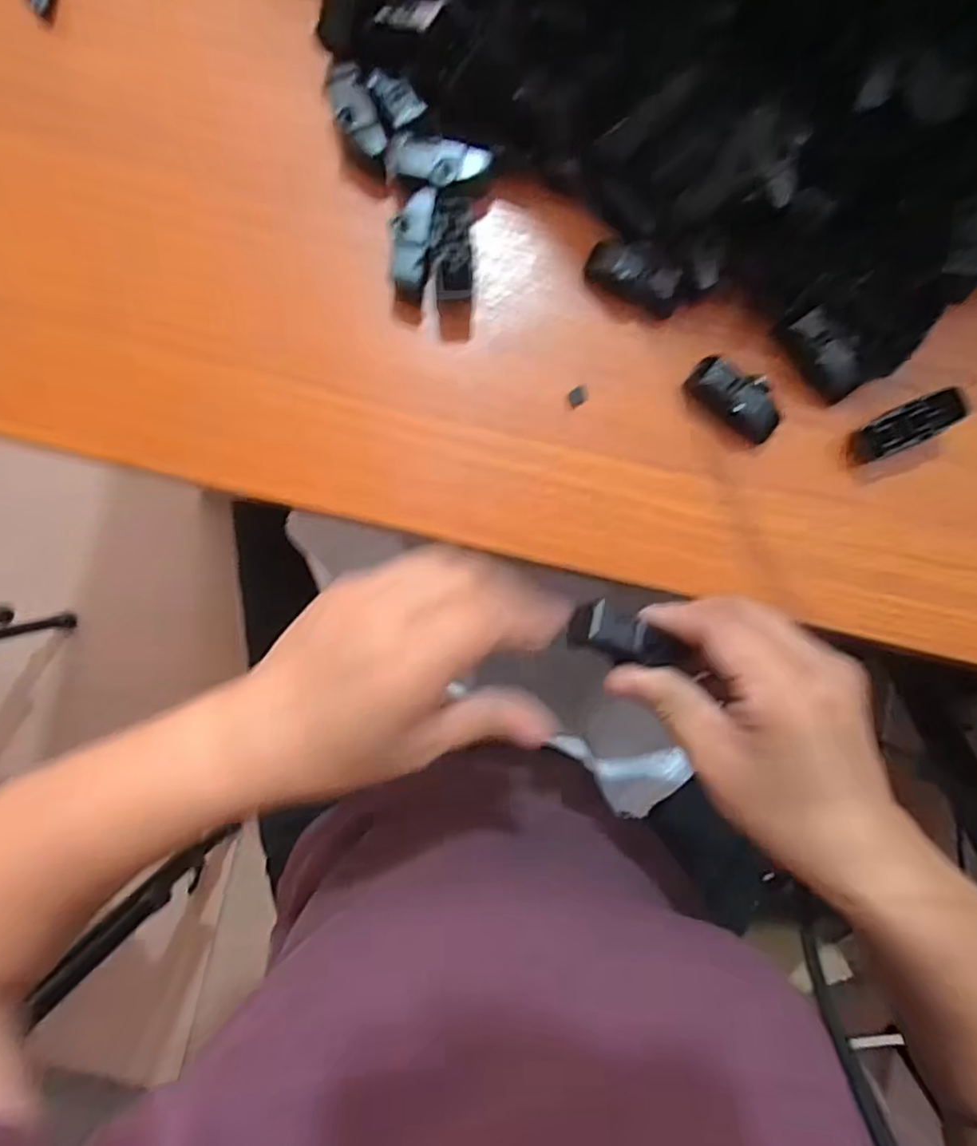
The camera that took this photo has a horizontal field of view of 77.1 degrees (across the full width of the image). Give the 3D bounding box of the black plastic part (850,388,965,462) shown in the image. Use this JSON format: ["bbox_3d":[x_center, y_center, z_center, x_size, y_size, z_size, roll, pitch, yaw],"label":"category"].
[{"bbox_3d":[0.187,-0.066,0.278,0.049,0.020,0.017,-25,89,-3],"label":"black plastic part"}]

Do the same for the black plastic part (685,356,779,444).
[{"bbox_3d":[0.112,-0.079,0.276,0.044,0.016,0.020,33,87,-1],"label":"black plastic part"}]

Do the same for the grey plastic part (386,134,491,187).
[{"bbox_3d":[-0.023,-0.182,0.271,0.045,0.008,0.019,7,88,-2],"label":"grey plastic part"}]

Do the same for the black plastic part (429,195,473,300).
[{"bbox_3d":[-0.016,-0.144,0.272,0.018,0.012,0.043,-3,88,-3],"label":"black plastic part"}]

